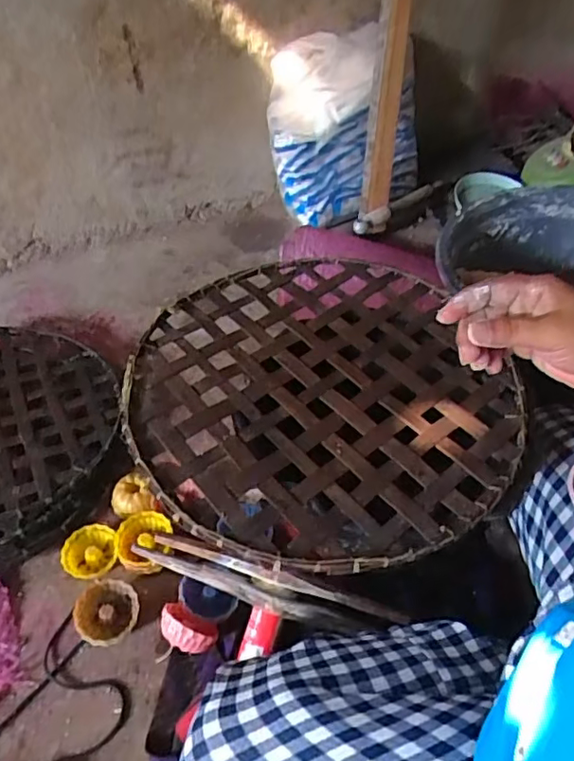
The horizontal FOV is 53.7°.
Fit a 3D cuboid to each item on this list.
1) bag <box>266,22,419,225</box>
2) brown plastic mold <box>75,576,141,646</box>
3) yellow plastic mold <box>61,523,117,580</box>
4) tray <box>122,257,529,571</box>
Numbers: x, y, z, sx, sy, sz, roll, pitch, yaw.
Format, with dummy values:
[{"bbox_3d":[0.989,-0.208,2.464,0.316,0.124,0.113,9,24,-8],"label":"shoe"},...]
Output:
[{"bbox_3d":[0.122,-0.459,1.041,0.292,0.300,0.131,-11,46,-9],"label":"bag"},{"bbox_3d":[-0.191,0.247,0.600,0.063,0.032,0.063,11,51,-14],"label":"brown plastic mold"},{"bbox_3d":[-0.227,0.196,0.649,0.058,0.020,0.057,-3,69,-14],"label":"yellow plastic mold"},{"bbox_3d":[0.028,0.003,0.555,0.349,0.027,0.369,-17,48,-17],"label":"tray"}]

